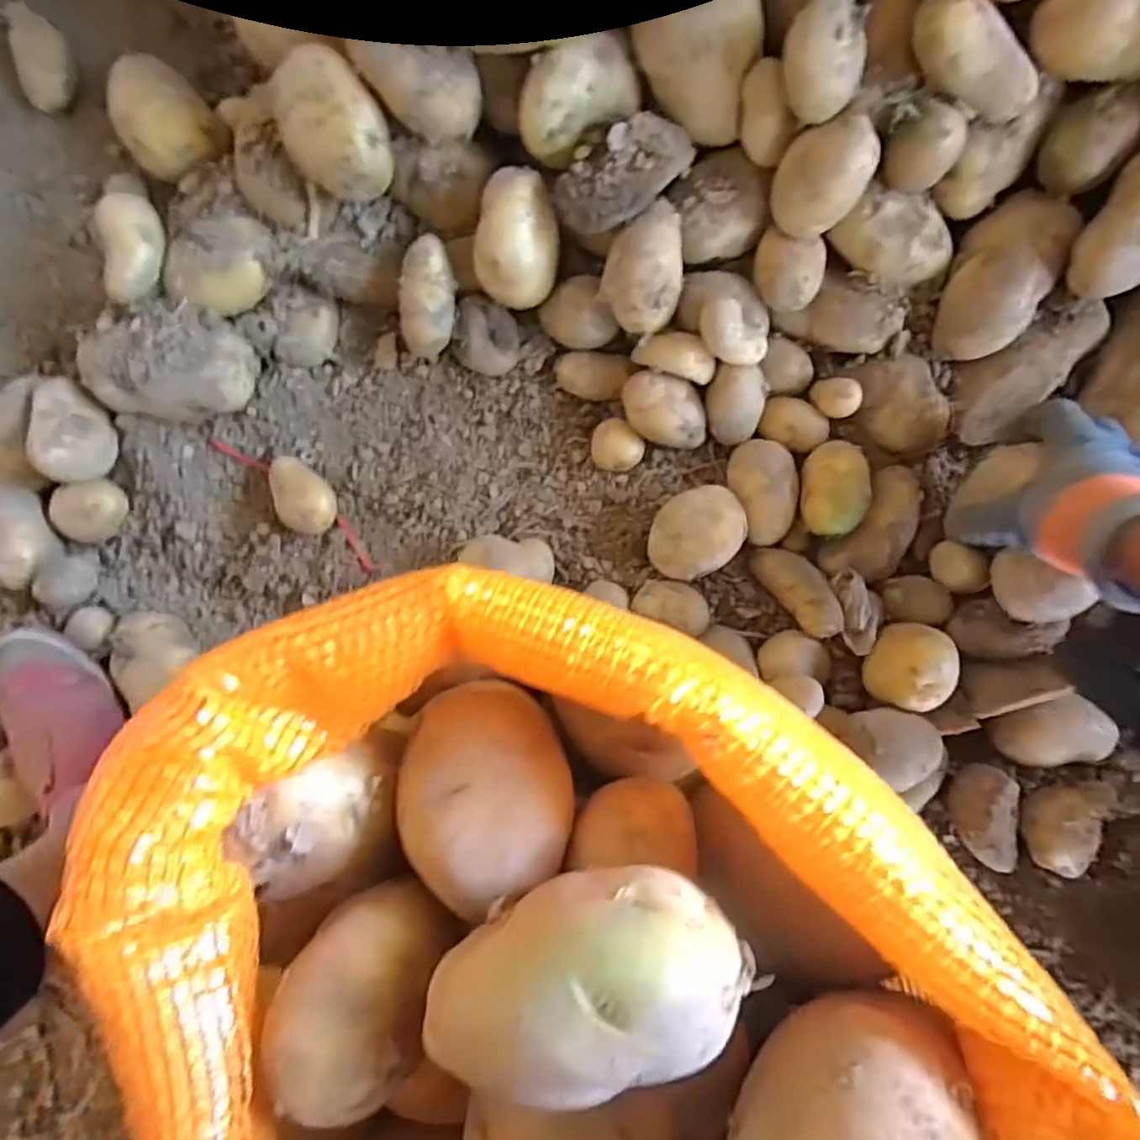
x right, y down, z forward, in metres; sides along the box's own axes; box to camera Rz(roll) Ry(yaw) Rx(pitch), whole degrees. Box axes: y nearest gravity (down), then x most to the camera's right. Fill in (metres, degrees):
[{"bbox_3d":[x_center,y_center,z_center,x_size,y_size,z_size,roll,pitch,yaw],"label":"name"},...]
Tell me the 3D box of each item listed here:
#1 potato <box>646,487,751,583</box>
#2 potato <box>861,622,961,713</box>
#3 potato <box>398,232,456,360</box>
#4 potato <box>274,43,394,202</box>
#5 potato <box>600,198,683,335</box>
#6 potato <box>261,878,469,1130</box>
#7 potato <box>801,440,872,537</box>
[{"bbox_3d":[0.090,-0.027,0.472,0.071,0.043,0.059,-27,84,2],"label":"potato"},{"bbox_3d":[0.226,0.063,0.437,0.044,0.041,0.057,28,88,6],"label":"potato"},{"bbox_3d":[-0.109,-0.205,0.509,0.039,0.032,0.088,12,120,6],"label":"potato"},{"bbox_3d":[-0.166,-0.307,0.462,0.068,0.050,0.083,-30,84,2],"label":"potato"},{"bbox_3d":[0.051,-0.212,0.466,0.055,0.041,0.079,5,86,5],"label":"potato"},{"bbox_3d":[-0.063,0.132,0.202,0.041,0.043,0.055,15,87,6],"label":"potato"},{"bbox_3d":[0.191,-0.059,0.478,0.040,0.033,0.072,10,86,5],"label":"potato"}]

